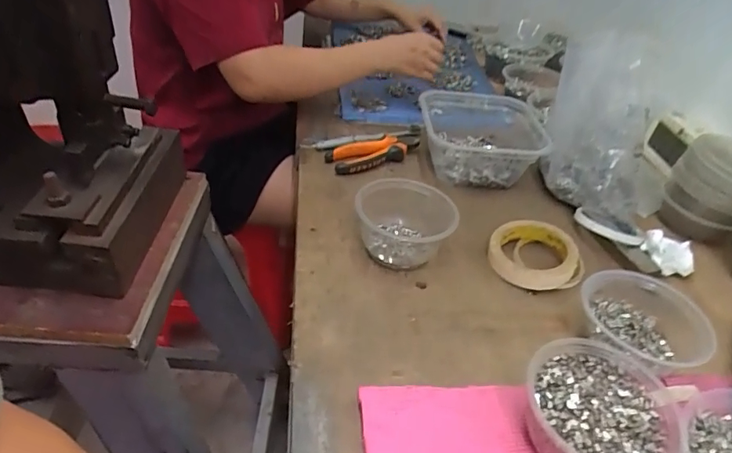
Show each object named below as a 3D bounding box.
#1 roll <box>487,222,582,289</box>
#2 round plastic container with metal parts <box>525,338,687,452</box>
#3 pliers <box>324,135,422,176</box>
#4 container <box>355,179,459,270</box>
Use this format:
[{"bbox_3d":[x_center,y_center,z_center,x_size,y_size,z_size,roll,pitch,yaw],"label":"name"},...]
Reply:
[{"bbox_3d":[0.201,0.032,0.581,0.102,0.027,0.098,5,39,-4],"label":"roll"},{"bbox_3d":[0.183,0.152,0.393,0.108,0.055,0.114,5,39,-4],"label":"round plastic container with metal parts"},{"bbox_3d":[0.021,-0.112,0.723,0.144,0.022,0.064,-9,42,-20],"label":"pliers"},{"bbox_3d":[0.046,-0.003,0.576,0.112,0.056,0.112,5,39,-4],"label":"container"}]

